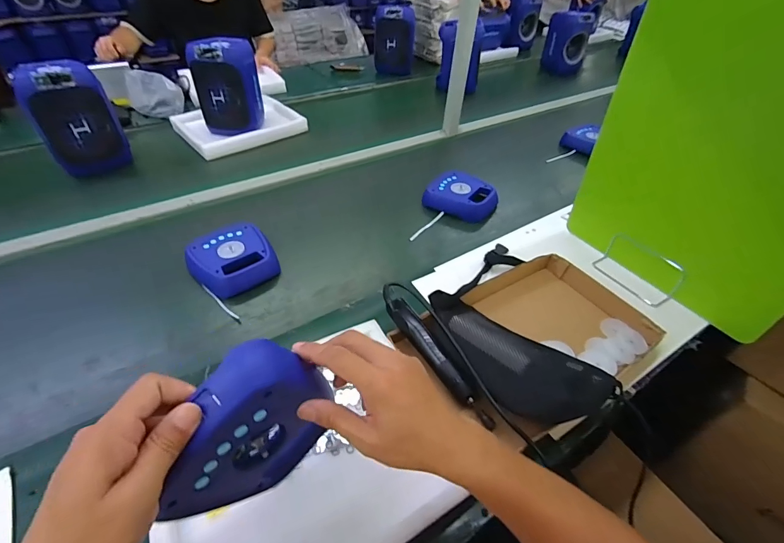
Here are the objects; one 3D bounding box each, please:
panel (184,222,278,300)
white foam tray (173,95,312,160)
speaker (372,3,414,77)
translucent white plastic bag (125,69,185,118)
[{"bbox_3d":[-0.333,-0.027,0.773,0.157,0.048,0.173,-24,50,-25],"label":"panel"},{"bbox_3d":[-0.500,-0.488,1.221,0.357,0.053,0.260,-27,51,-27],"label":"white foam tray"},{"bbox_3d":[0.011,-1.014,1.627,0.170,0.239,0.143,2,44,0],"label":"speaker"},{"bbox_3d":[-0.803,-0.594,1.257,0.151,0.142,0.071,5,44,3],"label":"translucent white plastic bag"}]

